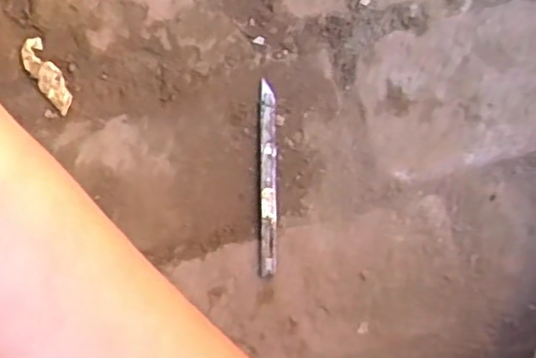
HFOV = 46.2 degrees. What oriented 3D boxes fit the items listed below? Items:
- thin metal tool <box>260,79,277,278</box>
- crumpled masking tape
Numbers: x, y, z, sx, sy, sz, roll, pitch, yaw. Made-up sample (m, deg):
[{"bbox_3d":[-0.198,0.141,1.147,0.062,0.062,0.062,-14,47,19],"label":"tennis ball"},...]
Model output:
[{"bbox_3d":[0.001,0.001,0.447,0.012,0.007,0.136,0,95,-5],"label":"thin metal tool"},{"bbox_3d":[-0.150,-0.070,0.428,0.018,0.009,0.052,-33,96,-1],"label":"crumpled masking tape"}]

